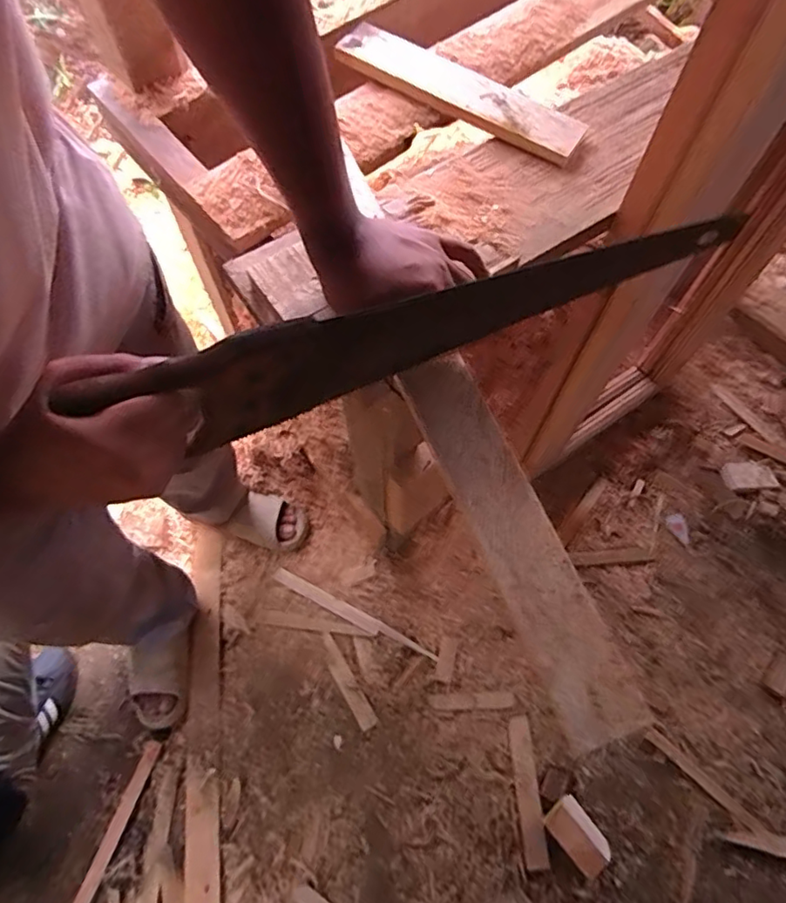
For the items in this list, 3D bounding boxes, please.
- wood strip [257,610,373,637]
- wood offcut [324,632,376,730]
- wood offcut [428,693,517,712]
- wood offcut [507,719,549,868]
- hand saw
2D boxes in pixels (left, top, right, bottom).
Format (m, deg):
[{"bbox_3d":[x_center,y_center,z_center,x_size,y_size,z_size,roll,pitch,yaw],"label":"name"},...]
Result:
[{"bbox_3d":[-0.160,0.348,1.141,0.232,0.005,0.028,6,54,10],"label":"wood strip"},{"bbox_3d":[-0.090,0.437,1.081,0.031,0.007,0.185,-29,71,-9],"label":"wood offcut"},{"bbox_3d":[0.145,0.462,1.049,0.152,0.005,0.030,-2,69,0],"label":"wood offcut"},{"bbox_3d":[0.236,0.589,0.989,0.040,0.014,0.227,-4,69,0],"label":"wood offcut"},{"bbox_3d":[0.040,-0.098,0.437,0.520,0.100,0.022,-20,70,-13],"label":"hand saw"}]

